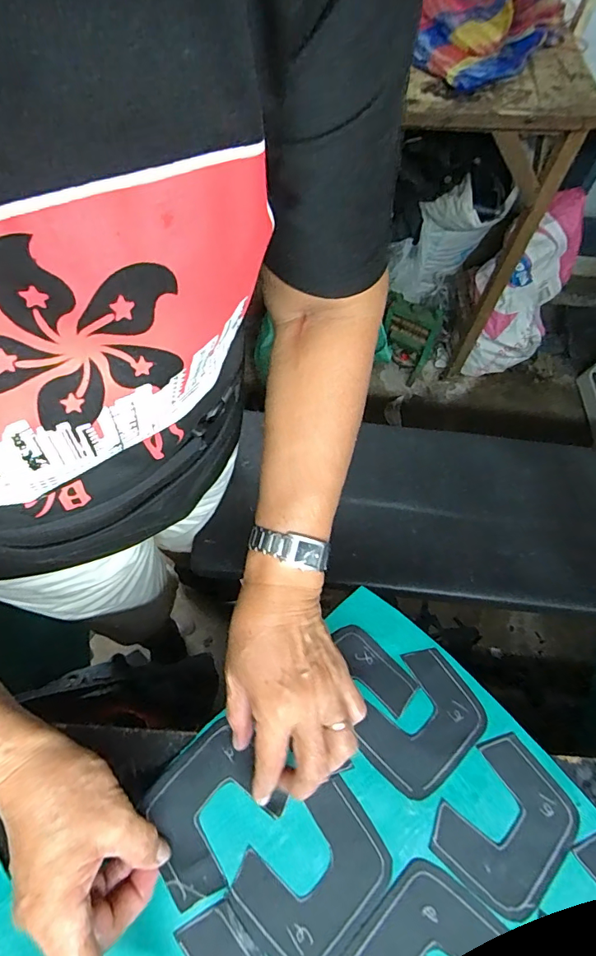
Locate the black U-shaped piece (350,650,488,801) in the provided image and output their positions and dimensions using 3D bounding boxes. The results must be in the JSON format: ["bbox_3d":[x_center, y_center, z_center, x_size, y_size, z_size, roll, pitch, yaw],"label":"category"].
[{"bbox_3d":[0.094,0.187,0.357,0.093,0.008,0.079,-33,67,-19],"label":"black U-shaped piece"}]

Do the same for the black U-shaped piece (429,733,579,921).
[{"bbox_3d":[0.148,0.242,0.324,0.075,0.006,0.095,40,66,18],"label":"black U-shaped piece"}]

